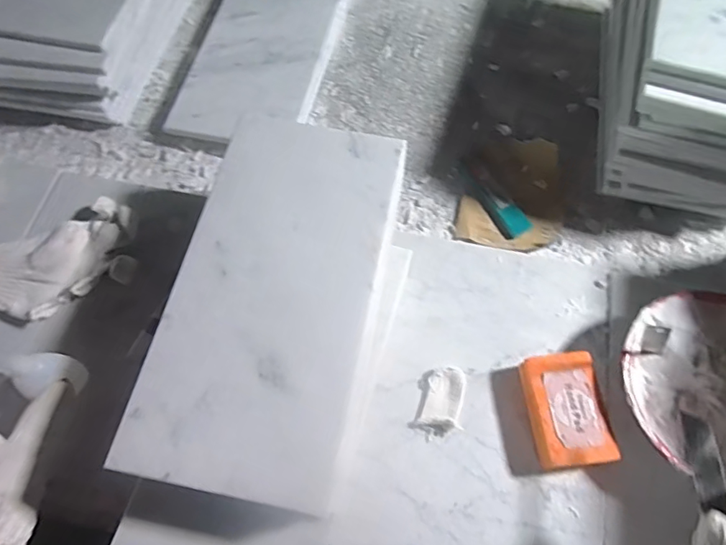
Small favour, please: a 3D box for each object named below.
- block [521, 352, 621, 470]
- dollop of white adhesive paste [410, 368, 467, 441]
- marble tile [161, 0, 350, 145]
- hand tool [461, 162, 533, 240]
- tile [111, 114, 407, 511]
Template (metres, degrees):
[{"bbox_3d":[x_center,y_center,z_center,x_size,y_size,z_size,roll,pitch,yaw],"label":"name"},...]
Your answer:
[{"bbox_3d":[0.177,0.121,0.435,0.060,0.029,0.093,-6,65,-2],"label":"block"},{"bbox_3d":[0.070,0.116,0.446,0.041,0.015,0.062,11,65,6],"label":"dollop of white adhesive paste"},{"bbox_3d":[-0.118,-0.300,0.634,0.161,0.030,0.335,8,65,5],"label":"marble tile"},{"bbox_3d":[0.143,-0.082,0.544,0.034,0.010,0.101,-30,68,-13],"label":"hand tool"},{"bbox_3d":[-0.065,0.009,0.381,0.152,0.009,0.297,10,65,6],"label":"tile"}]

